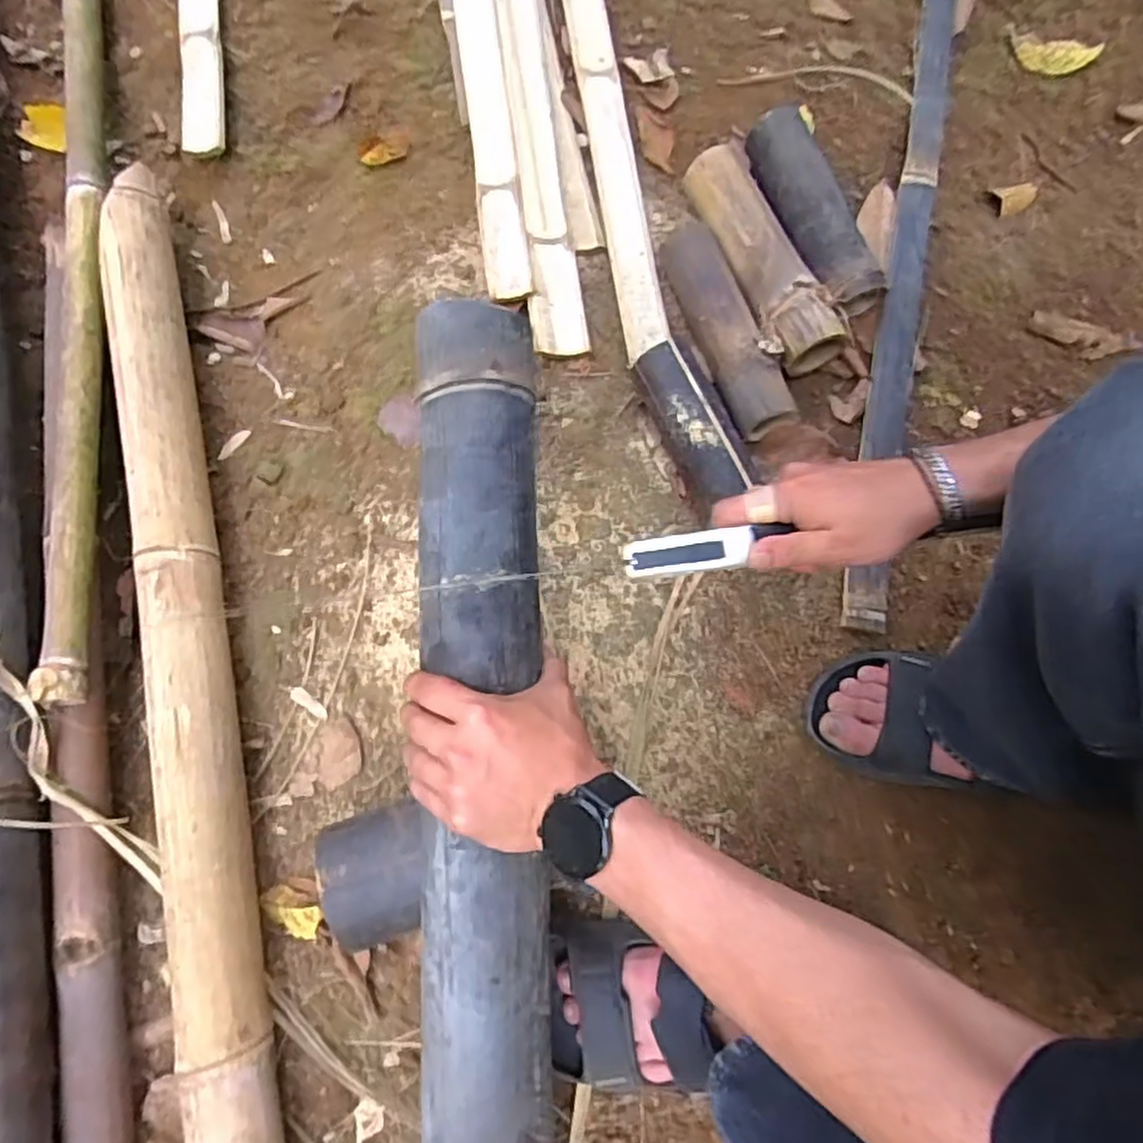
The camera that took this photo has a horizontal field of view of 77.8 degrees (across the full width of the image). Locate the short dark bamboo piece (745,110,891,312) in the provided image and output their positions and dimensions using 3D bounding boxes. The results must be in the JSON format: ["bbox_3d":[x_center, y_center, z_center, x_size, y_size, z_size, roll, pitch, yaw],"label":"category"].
[{"bbox_3d":[0.250,-0.379,0.740,0.066,0.050,0.236,-18,75,-6],"label":"short dark bamboo piece"}]

